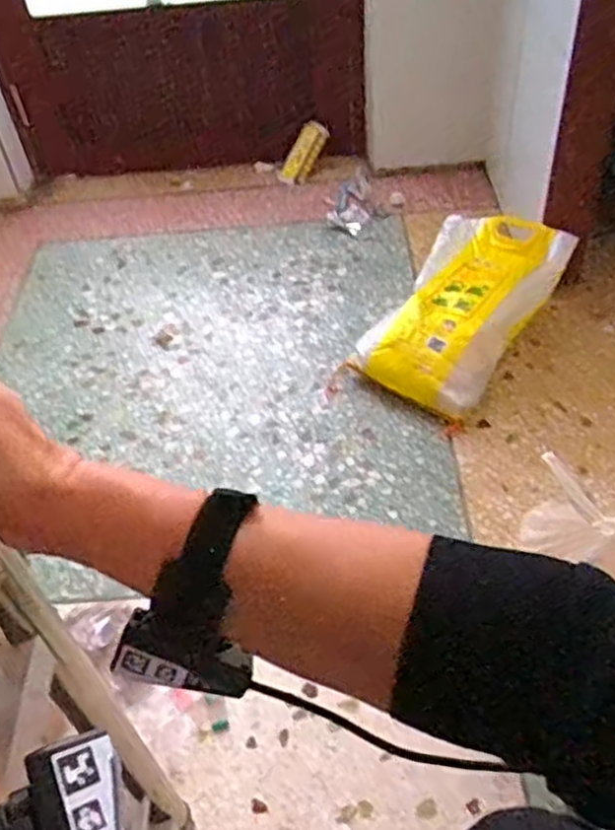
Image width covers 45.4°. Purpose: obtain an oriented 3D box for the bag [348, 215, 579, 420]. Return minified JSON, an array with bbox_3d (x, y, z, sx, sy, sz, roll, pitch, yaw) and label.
[{"bbox_3d":[0.294,-0.204,1.387,0.244,0.134,0.444,25,54,26],"label":"bag"}]

